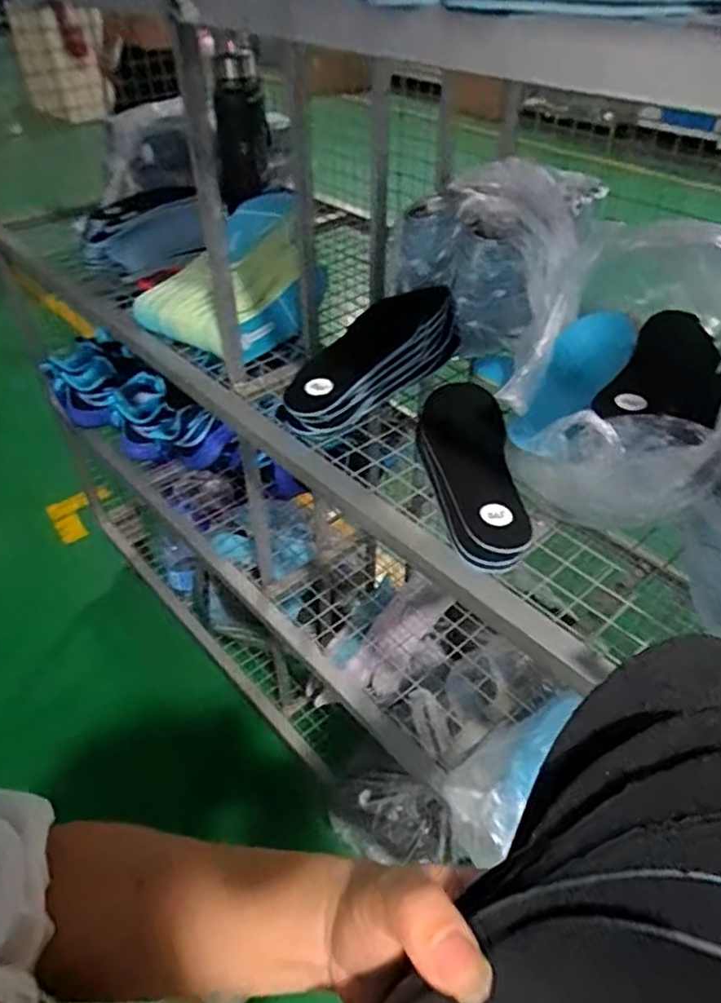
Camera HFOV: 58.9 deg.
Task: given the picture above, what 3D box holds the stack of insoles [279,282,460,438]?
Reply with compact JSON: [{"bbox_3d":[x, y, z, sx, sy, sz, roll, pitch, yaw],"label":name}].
[{"bbox_3d":[0.018,-0.163,0.725,0.104,0.058,0.284,24,47,24],"label":"stack of insoles"}]

